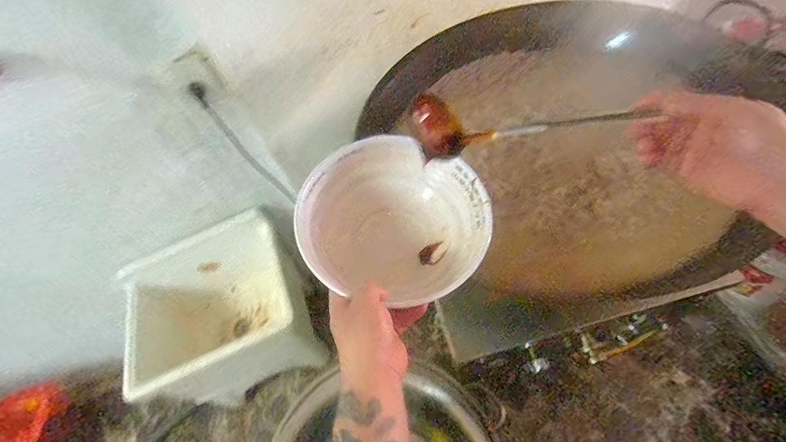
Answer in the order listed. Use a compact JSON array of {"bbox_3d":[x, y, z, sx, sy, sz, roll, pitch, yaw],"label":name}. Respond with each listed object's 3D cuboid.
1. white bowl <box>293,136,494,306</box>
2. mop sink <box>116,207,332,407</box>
[{"bbox_3d":[-0.002,0.003,0.456,0.203,0.075,0.197,-2,56,3],"label":"white bowl"},{"bbox_3d":[-0.564,0.353,1.370,0.543,0.518,0.450,-26,53,-5],"label":"mop sink"}]

